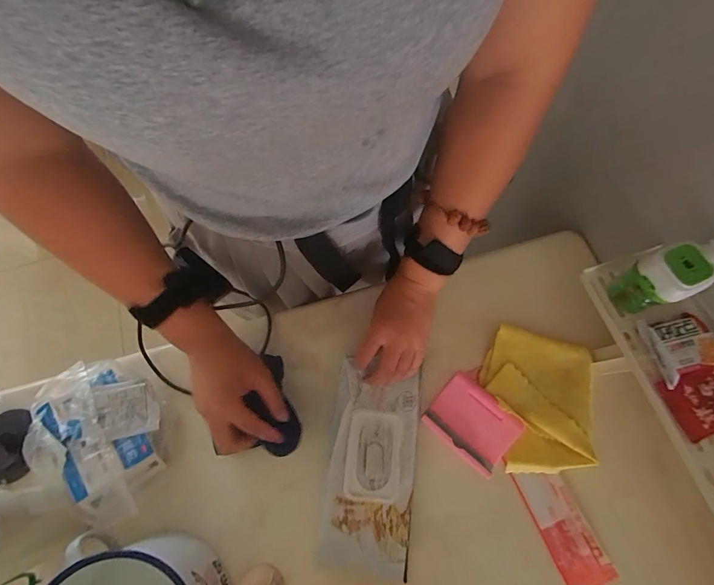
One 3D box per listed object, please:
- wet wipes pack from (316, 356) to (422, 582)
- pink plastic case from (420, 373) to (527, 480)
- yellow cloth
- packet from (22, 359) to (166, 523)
[{"bbox_3d":[0.017,0.206,0.423,0.098,0.027,0.221,6,78,3],"label":"wet wipes pack"},{"bbox_3d":[0.141,0.159,0.450,0.097,0.022,0.079,41,76,14],"label":"pink plastic case"},{"bbox_3d":[0.224,0.133,0.452,0.130,0.017,0.165,11,71,5],"label":"yellow cloth"},{"bbox_3d":[-0.303,0.170,0.424,0.126,0.043,0.174,-14,71,-4],"label":"packet"}]

